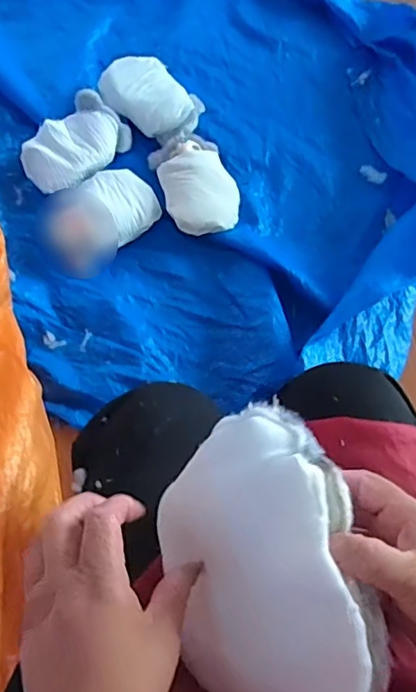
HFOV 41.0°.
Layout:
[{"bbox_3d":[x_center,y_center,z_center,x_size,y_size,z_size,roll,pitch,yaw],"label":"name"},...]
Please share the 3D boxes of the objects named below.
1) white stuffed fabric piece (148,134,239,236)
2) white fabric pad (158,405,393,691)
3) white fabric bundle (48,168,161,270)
[{"bbox_3d":[-0.018,-0.270,0.928,0.122,0.057,0.185,-17,73,-6],"label":"white stuffed fabric piece"},{"bbox_3d":[0.030,0.135,0.347,0.133,0.030,0.178,-27,71,38],"label":"white fabric pad"},{"bbox_3d":[-0.172,-0.214,0.901,0.175,0.047,0.114,-38,74,-13],"label":"white fabric bundle"}]

